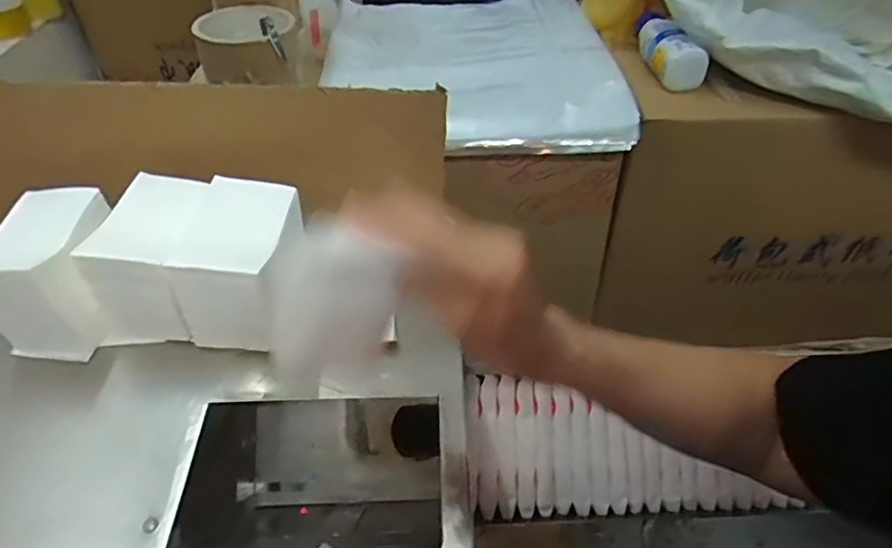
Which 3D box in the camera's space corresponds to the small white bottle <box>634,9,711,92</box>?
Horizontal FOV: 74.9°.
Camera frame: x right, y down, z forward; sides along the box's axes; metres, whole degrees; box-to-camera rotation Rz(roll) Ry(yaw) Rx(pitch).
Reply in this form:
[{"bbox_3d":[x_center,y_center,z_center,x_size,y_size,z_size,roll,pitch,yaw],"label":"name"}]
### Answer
[{"bbox_3d":[0.261,-0.268,0.681,0.053,0.053,0.137,1,44,2],"label":"small white bottle"}]

